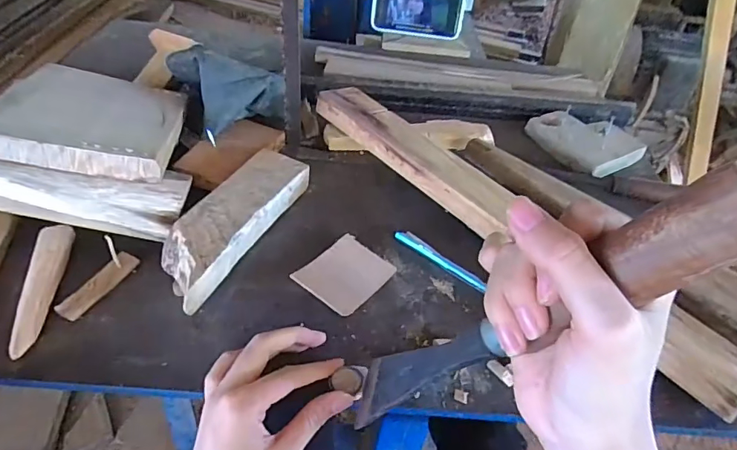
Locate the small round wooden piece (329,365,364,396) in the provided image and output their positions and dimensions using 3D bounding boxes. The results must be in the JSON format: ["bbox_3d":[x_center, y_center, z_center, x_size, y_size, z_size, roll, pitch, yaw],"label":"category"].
[{"bbox_3d":[-0.015,0.110,0.347,0.023,0.004,0.021,4,42,-4],"label":"small round wooden piece"}]

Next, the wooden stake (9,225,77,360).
[{"bbox_3d":[-0.254,0.047,0.372,0.022,0.019,0.121,-3,42,-11],"label":"wooden stake"}]

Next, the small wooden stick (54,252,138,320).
[{"bbox_3d":[-0.215,0.048,0.388,0.018,0.005,0.070,43,46,-7],"label":"small wooden stick"}]

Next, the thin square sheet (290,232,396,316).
[{"bbox_3d":[-0.021,0.041,0.419,0.060,0.010,0.076,36,50,19],"label":"thin square sheet"}]

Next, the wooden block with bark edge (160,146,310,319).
[{"bbox_3d":[-0.123,-0.003,0.439,0.057,0.036,0.192,18,43,12],"label":"wooden block with bark edge"}]

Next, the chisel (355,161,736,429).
[{"bbox_3d":[0.061,0.057,0.241,0.026,0.268,0.033,44,48,1],"label":"chisel"}]

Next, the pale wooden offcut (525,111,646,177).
[{"bbox_3d":[0.284,-0.113,0.623,0.125,0.025,0.125,-21,49,-29],"label":"pale wooden offcut"}]

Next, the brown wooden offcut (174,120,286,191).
[{"bbox_3d":[-0.146,-0.081,0.522,0.054,0.015,0.127,26,45,20],"label":"brown wooden offcut"}]

